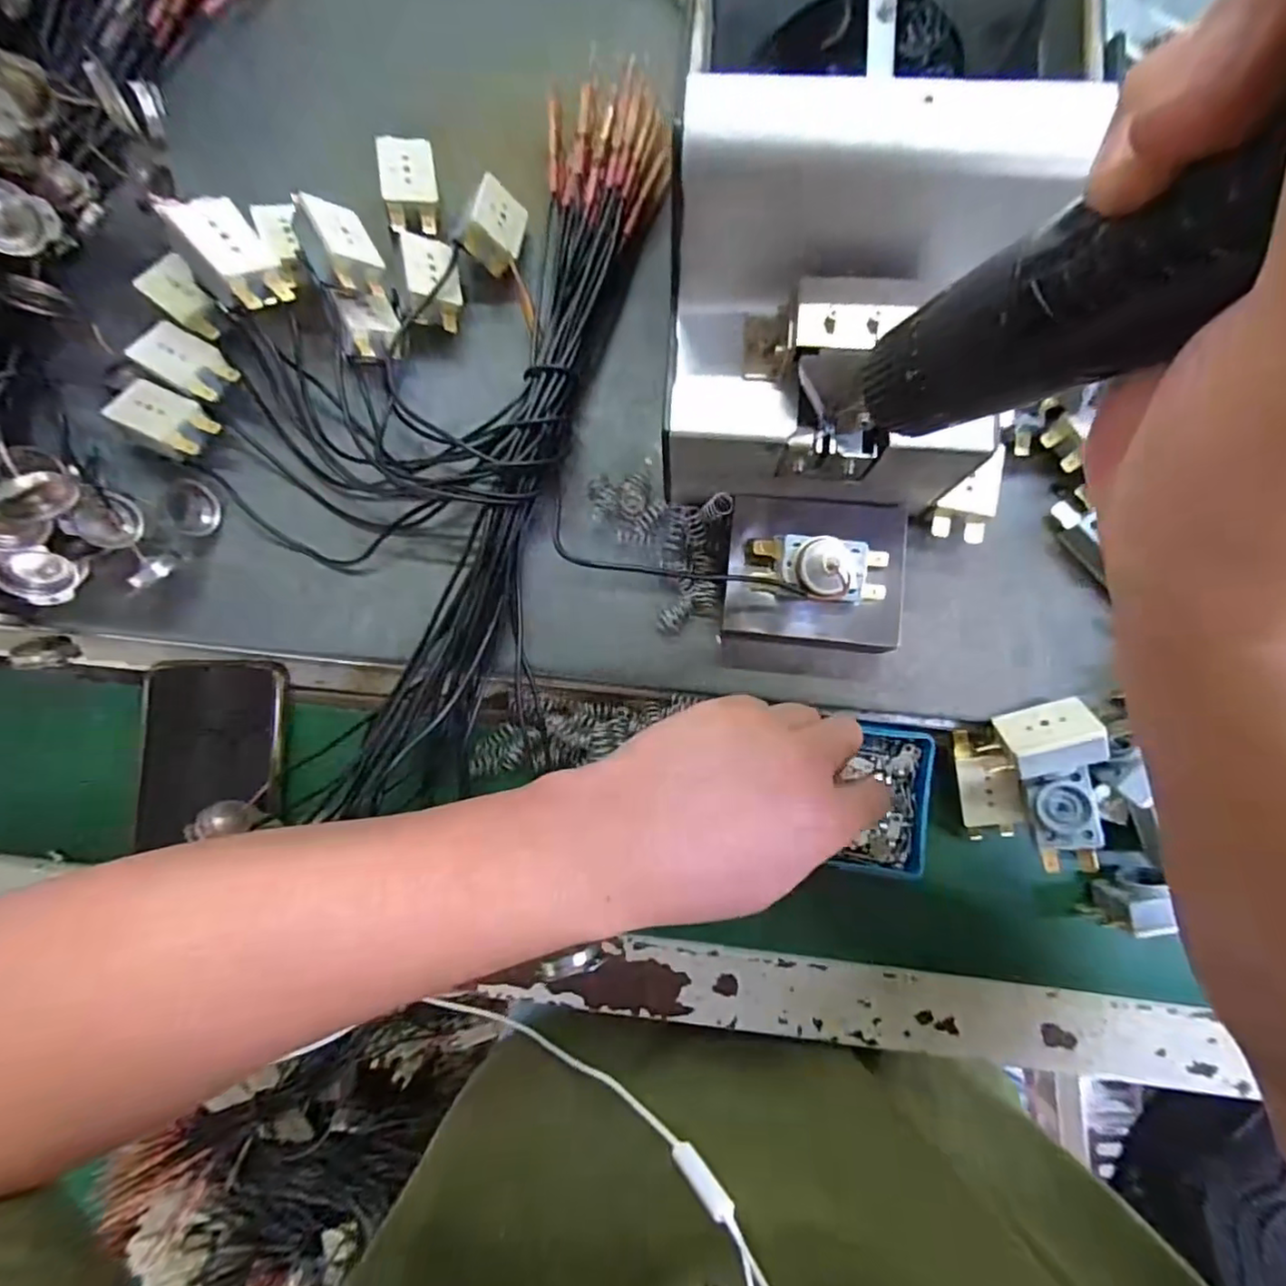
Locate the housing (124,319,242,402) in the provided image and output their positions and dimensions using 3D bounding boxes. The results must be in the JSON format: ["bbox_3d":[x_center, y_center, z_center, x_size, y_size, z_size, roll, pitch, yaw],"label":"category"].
[{"bbox_3d":[-0.234,-0.144,0.315,0.048,0.012,0.027,29,86,5],"label":"housing"}]

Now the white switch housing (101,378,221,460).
[{"bbox_3d":[-0.244,-0.113,0.313,0.055,0.019,0.031,23,86,4],"label":"white switch housing"}]

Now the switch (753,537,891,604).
[{"bbox_3d":[0.081,-0.033,0.275,0.060,0.024,0.027,8,85,3],"label":"switch"}]

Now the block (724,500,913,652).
[{"bbox_3d":[0.081,-0.032,0.298,0.080,0.025,0.067,6,85,3],"label":"block"}]

